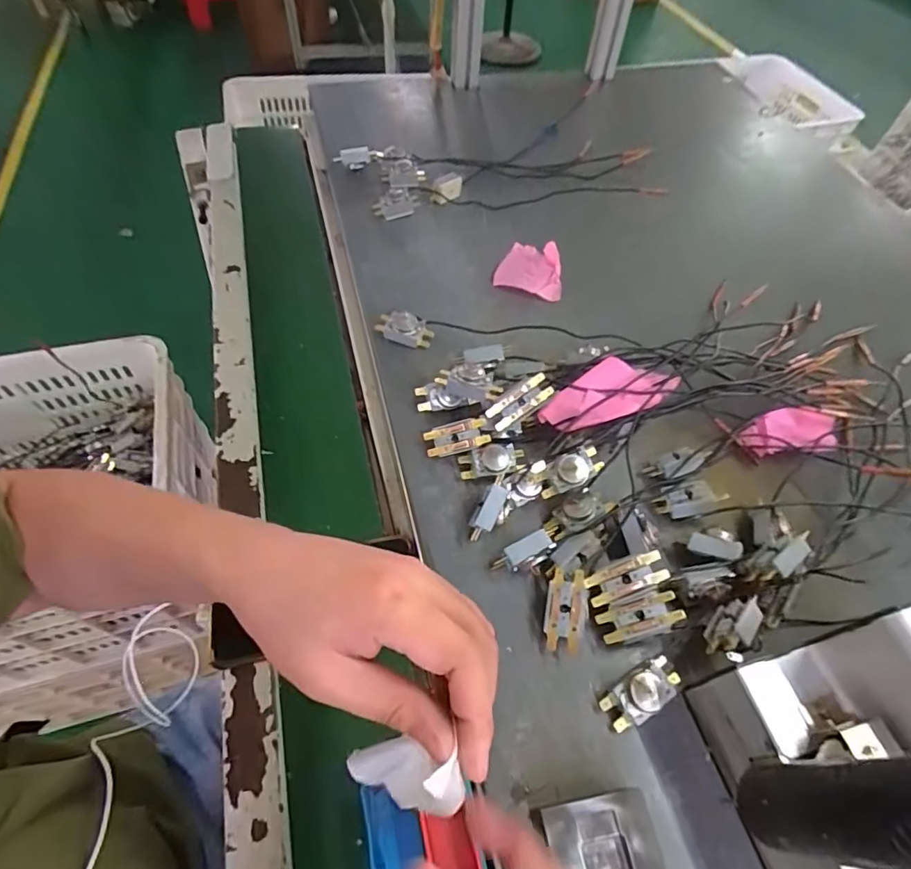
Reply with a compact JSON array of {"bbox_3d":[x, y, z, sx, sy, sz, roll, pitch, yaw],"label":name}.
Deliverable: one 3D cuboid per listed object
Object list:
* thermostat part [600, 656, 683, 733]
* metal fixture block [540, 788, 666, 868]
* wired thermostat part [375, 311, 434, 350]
[{"bbox_3d":[0.132,0.182,0.369,0.059,0.026,0.028,-25,61,-19],"label":"thermostat part"},{"bbox_3d":[0.091,0.263,0.310,0.062,0.027,0.080,-6,57,-7],"label":"metal fixture block"},{"bbox_3d":[-0.054,-0.110,0.553,0.058,0.029,0.028,17,57,8],"label":"wired thermostat part"}]

